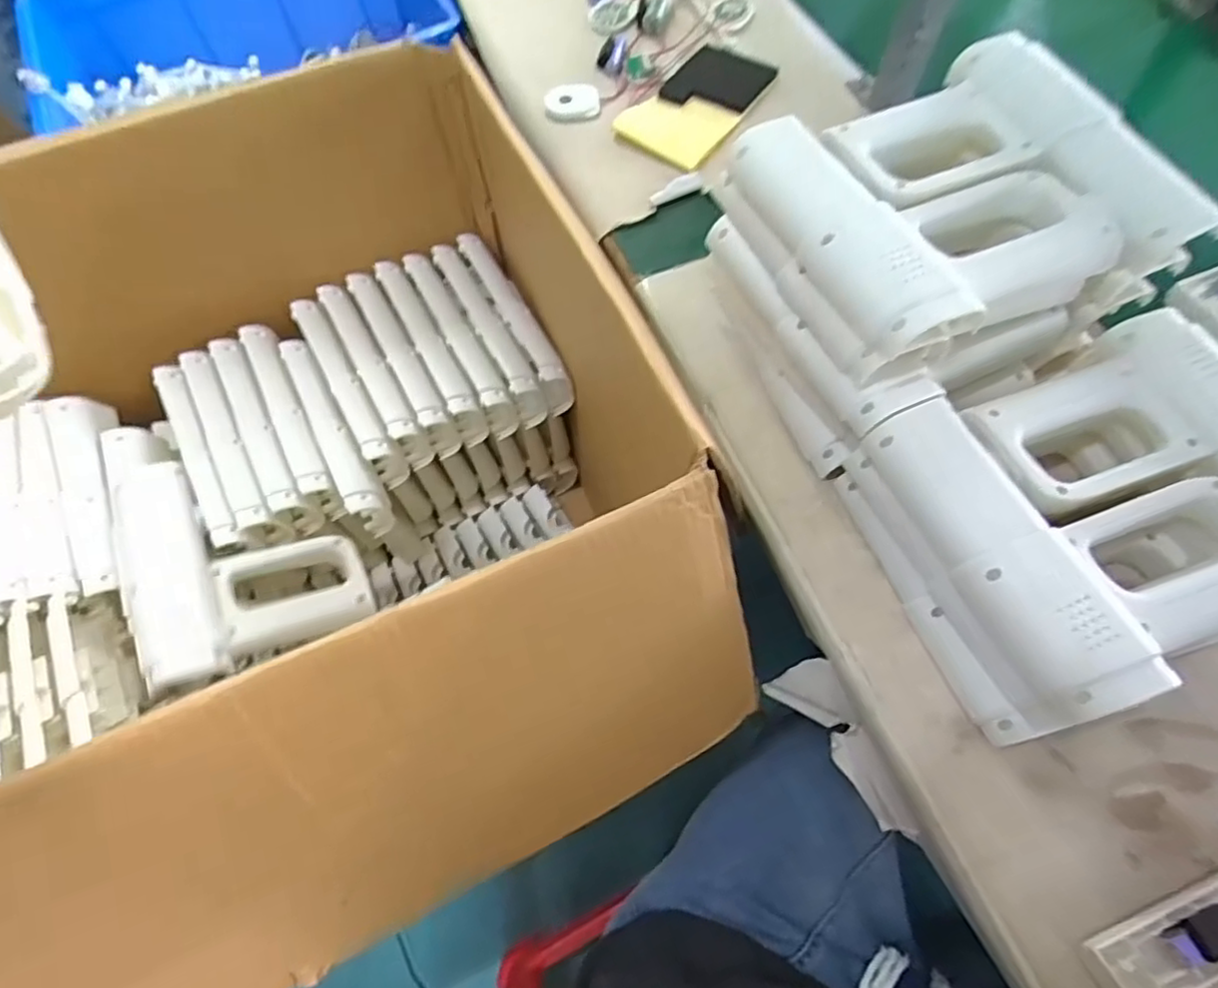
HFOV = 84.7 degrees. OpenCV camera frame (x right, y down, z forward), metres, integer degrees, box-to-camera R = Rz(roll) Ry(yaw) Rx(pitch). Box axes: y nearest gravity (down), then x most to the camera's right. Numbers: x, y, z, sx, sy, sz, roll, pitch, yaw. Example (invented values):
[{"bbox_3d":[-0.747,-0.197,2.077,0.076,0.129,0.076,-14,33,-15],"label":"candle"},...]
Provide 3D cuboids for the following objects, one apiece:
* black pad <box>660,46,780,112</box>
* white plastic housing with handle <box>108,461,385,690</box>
[{"bbox_3d":[0.115,-0.432,0.697,0.088,0.006,0.097,32,69,15],"label":"black pad"},{"bbox_3d":[-0.332,0.048,0.599,0.173,0.044,0.208,-26,67,-11],"label":"white plastic housing with handle"}]

